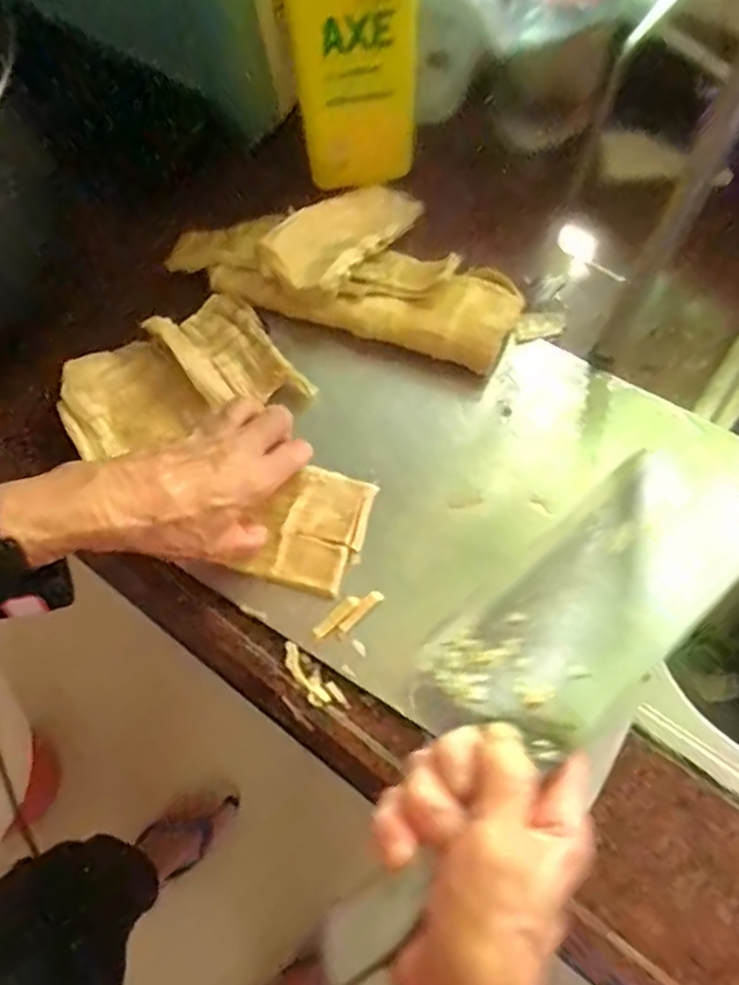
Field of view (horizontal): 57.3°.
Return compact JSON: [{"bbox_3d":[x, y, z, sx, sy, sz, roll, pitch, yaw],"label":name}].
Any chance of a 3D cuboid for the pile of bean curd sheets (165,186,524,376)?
[{"bbox_3d":[-0.007,-0.189,0.519,0.254,0.051,0.146,18,70,9],"label":"pile of bean curd sheets"}]

